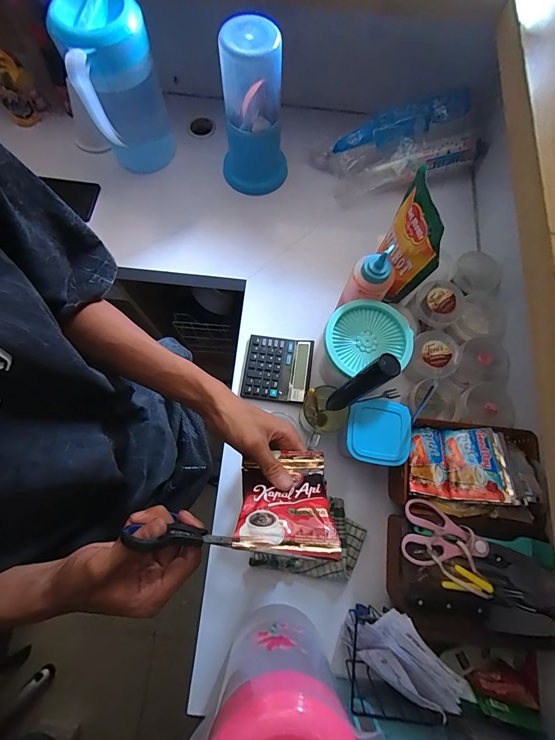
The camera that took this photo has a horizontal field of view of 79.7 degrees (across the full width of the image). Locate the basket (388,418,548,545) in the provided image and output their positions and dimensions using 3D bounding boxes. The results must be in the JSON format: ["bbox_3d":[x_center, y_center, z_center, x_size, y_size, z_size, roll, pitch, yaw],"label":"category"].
[{"bbox_3d":[0.303,0.168,0.534,0.204,0.119,0.159,8,74,1],"label":"basket"}]

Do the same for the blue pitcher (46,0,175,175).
[{"bbox_3d":[-0.298,-0.528,0.657,0.140,0.268,0.148,-18,76,-6],"label":"blue pitcher"}]

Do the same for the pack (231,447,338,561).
[{"bbox_3d":[0.007,0.122,0.322,0.086,0.112,0.015,3,115,-2],"label":"pack"}]

